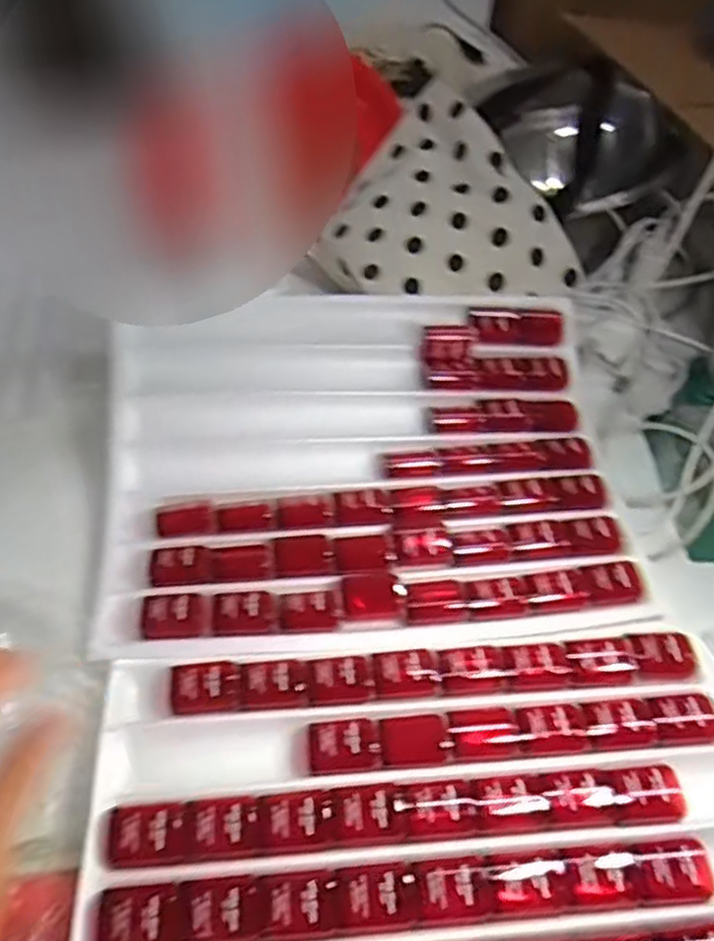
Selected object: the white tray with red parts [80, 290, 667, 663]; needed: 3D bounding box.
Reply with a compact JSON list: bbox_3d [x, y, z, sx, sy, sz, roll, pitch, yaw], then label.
[{"bbox_3d":[0.005,-0.025,0.584,0.394,0.065,0.300,-4,46,-7],"label":"white tray with red parts"}]

